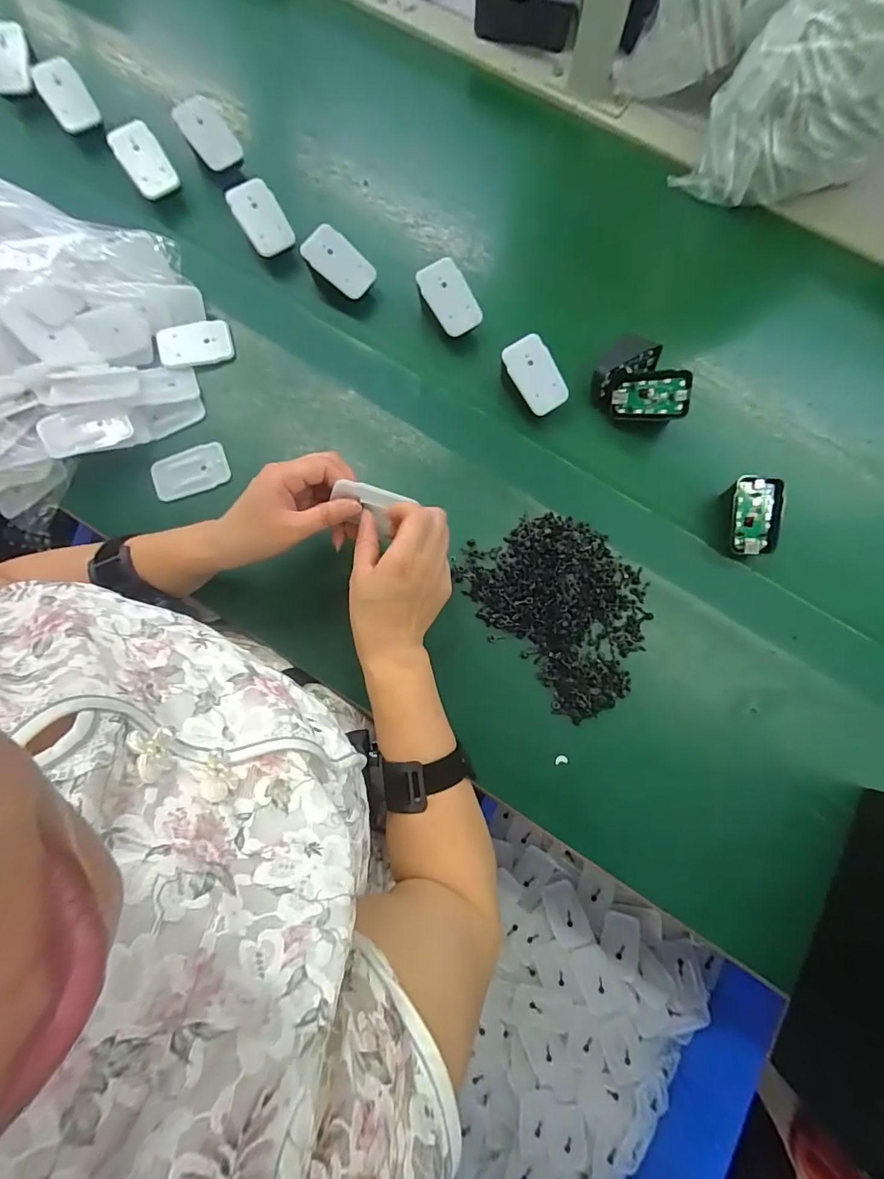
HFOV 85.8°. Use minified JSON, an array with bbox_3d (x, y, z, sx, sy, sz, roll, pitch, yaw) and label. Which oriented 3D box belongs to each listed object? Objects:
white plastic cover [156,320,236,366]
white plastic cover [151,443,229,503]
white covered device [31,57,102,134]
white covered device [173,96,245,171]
[{"bbox_3d":[-0.244,-0.242,0.470,0.067,0.004,0.040,-16,99,-12],"label":"white plastic cover"},{"bbox_3d":[-0.240,-0.112,0.453,0.070,0.013,0.040,-18,78,-5],"label":"white plastic cover"},{"bbox_3d":[-0.396,-0.519,0.503,0.047,0.055,0.011,-21,35,12],"label":"white covered device"},{"bbox_3d":[-0.250,-0.486,0.509,0.043,0.060,0.019,-25,43,23],"label":"white covered device"}]

